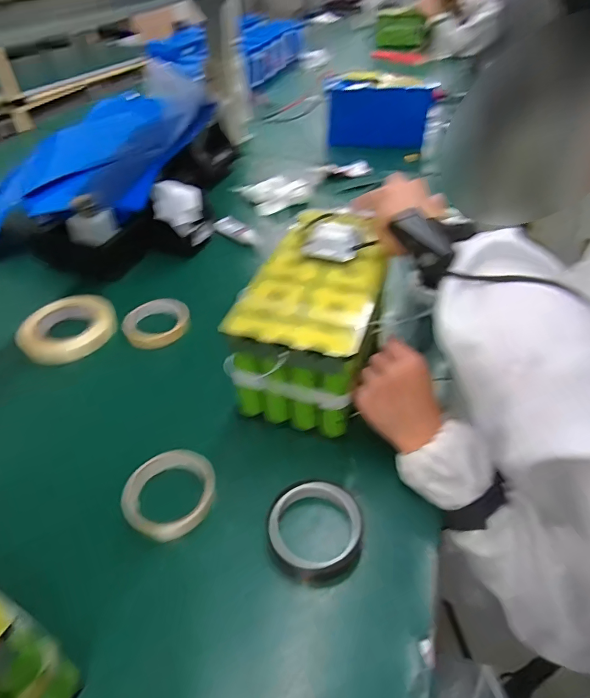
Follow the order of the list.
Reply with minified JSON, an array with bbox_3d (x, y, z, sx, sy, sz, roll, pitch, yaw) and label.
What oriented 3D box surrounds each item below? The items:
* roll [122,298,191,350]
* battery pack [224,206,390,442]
[{"bbox_3d":[-0.210,-0.039,0.677,0.098,0.024,0.098,1,43,-1],"label":"roll"},{"bbox_3d":[0.031,-0.043,0.562,0.143,0.147,0.257,15,45,14],"label":"battery pack"}]

